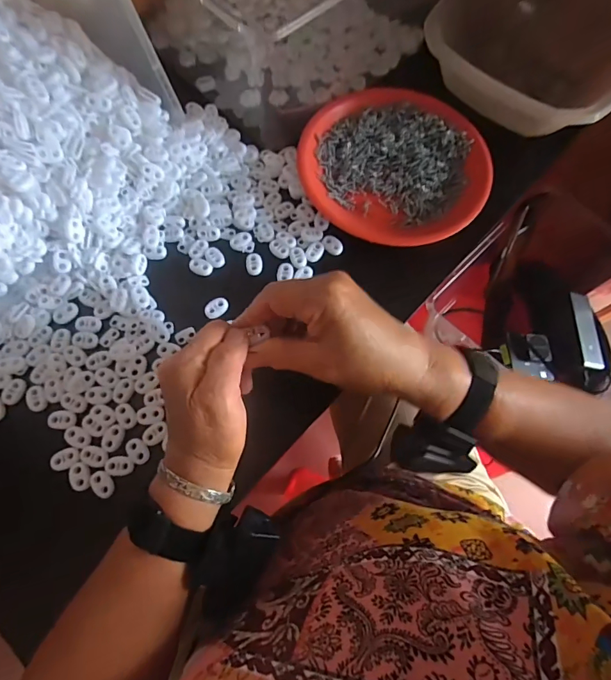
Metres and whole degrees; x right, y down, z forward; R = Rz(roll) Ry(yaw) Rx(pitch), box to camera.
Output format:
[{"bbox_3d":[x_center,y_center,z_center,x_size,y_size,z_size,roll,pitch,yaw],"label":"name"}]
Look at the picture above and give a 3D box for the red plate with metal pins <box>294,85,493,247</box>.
[{"bbox_3d":[0.093,-0.180,0.433,0.190,0.025,0.181,1,70,-2],"label":"red plate with metal pins"}]

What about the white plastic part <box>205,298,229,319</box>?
[{"bbox_3d":[-0.083,-0.030,0.388,0.023,0.004,0.017,-40,77,-15],"label":"white plastic part"}]

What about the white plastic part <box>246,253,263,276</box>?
[{"bbox_3d":[-0.050,-0.075,0.403,0.016,0.004,0.023,-8,71,-5],"label":"white plastic part"}]

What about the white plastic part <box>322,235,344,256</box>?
[{"bbox_3d":[0.027,-0.094,0.413,0.016,0.005,0.023,-42,77,-15],"label":"white plastic part"}]

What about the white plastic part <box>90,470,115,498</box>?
[{"bbox_3d":[-0.163,0.116,0.333,0.015,0.005,0.023,-34,75,-14],"label":"white plastic part"}]

